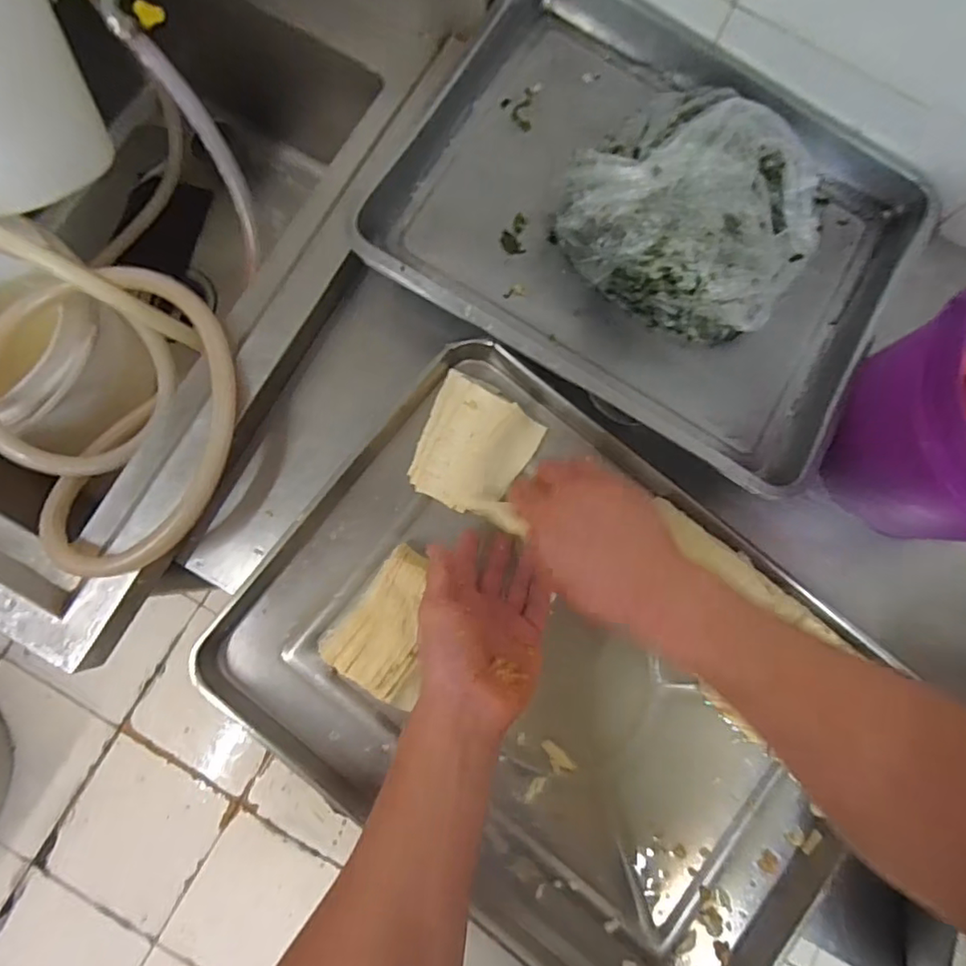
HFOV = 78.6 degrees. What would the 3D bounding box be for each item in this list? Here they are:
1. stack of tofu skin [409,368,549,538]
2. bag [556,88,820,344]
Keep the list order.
[{"bbox_3d":[-0.004,-0.032,0.570,0.111,0.016,0.120,21,85,1],"label":"stack of tofu skin"},{"bbox_3d":[0.206,-0.259,0.546,0.229,0.114,0.227,39,82,1],"label":"bag"}]

